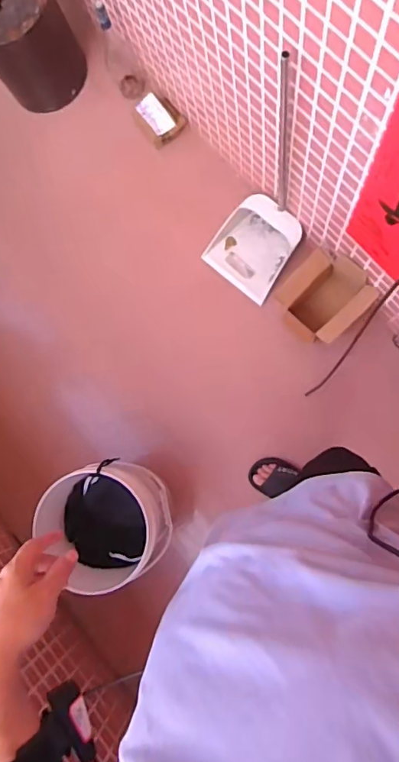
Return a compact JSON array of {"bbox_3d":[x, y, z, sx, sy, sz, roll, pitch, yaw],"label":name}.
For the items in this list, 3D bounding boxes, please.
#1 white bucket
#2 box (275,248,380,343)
[{"bbox_3d":[-0.251,0.389,1.343,0.306,0.232,0.328,-18,82,6],"label":"white bucket"},{"bbox_3d":[0.360,-0.242,1.474,0.238,0.125,0.234,44,92,9],"label":"box"}]

